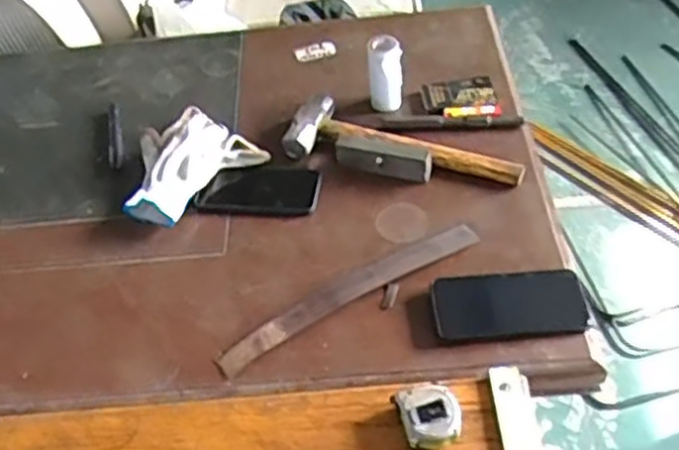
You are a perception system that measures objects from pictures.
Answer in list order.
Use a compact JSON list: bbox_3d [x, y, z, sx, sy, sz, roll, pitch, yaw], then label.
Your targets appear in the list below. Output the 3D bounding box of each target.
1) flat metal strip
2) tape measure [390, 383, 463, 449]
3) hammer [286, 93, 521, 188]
[{"bbox_3d":[0.017,0.074,0.864,0.332,0.029,0.035,-28,51,-18],"label":"flat metal strip"},{"bbox_3d":[0.088,0.186,0.748,0.056,0.031,0.057,-14,48,-6],"label":"tape measure"},{"bbox_3d":[0.083,-0.110,1.010,0.317,0.031,0.093,12,50,17],"label":"hammer"}]

